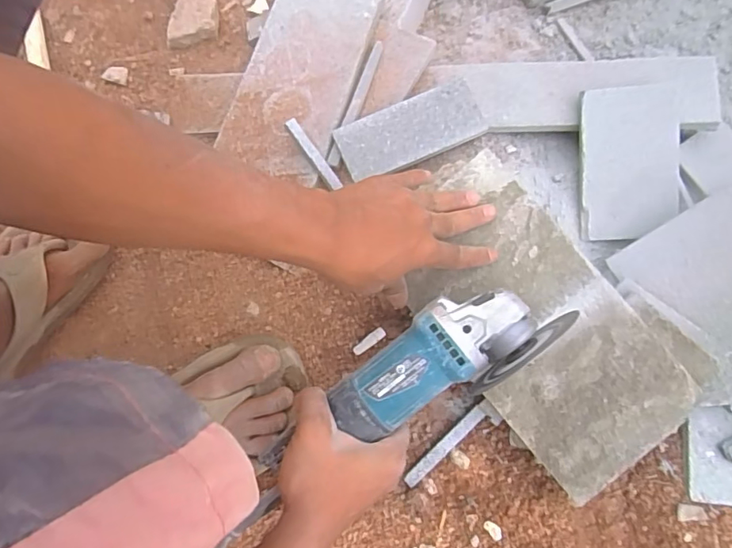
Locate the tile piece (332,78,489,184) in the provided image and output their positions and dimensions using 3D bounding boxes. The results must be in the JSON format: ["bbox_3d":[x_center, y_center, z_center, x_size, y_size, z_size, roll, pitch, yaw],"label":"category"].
[{"bbox_3d":[0.047,-0.148,0.546,0.151,0.011,0.064,-23,82,-3],"label":"tile piece"}]

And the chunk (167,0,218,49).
[{"bbox_3d":[-0.217,-0.316,0.658,0.056,0.022,0.062,5,81,1],"label":"chunk"}]

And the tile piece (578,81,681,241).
[{"bbox_3d":[0.268,-0.112,0.533,0.095,0.012,0.148,-3,100,11],"label":"tile piece"}]

